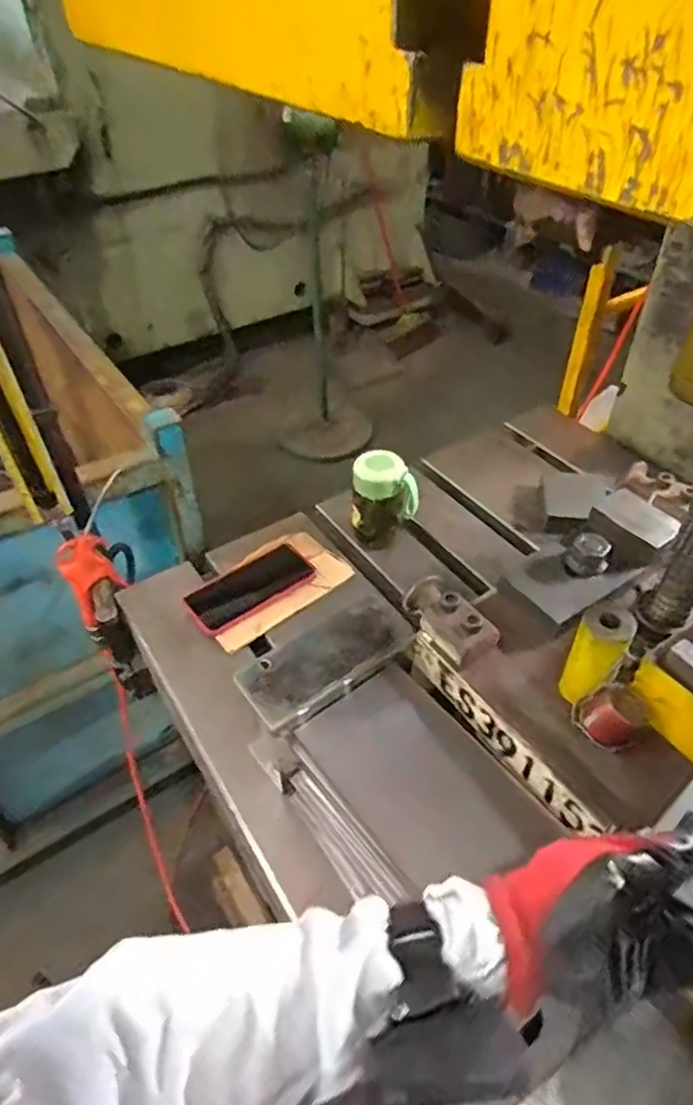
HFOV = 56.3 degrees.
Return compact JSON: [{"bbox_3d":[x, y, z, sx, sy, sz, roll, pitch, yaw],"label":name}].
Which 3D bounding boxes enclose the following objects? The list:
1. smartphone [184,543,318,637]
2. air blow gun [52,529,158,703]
[{"bbox_3d":[-0.121,0.045,0.824,0.161,0.014,0.079,-34,64,-23],"label":"smartphone"},{"bbox_3d":[-0.313,0.090,0.864,0.063,0.233,0.111,-26,12,-24],"label":"air blow gun"}]

